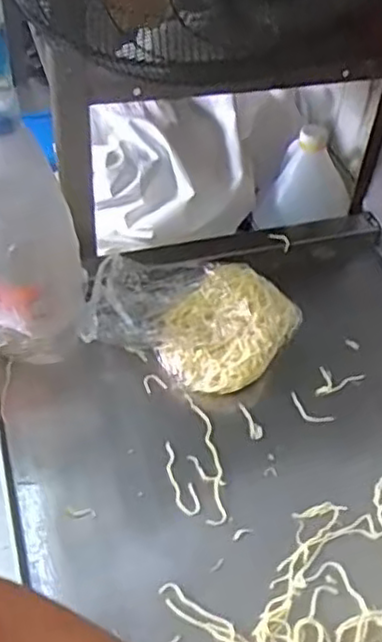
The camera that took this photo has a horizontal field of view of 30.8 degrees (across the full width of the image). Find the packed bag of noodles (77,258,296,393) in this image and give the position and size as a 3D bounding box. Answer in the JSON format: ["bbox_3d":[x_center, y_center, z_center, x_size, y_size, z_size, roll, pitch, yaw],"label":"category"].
[{"bbox_3d":[0.003,0.001,0.831,0.240,0.078,0.159,8,46,3],"label":"packed bag of noodles"}]

